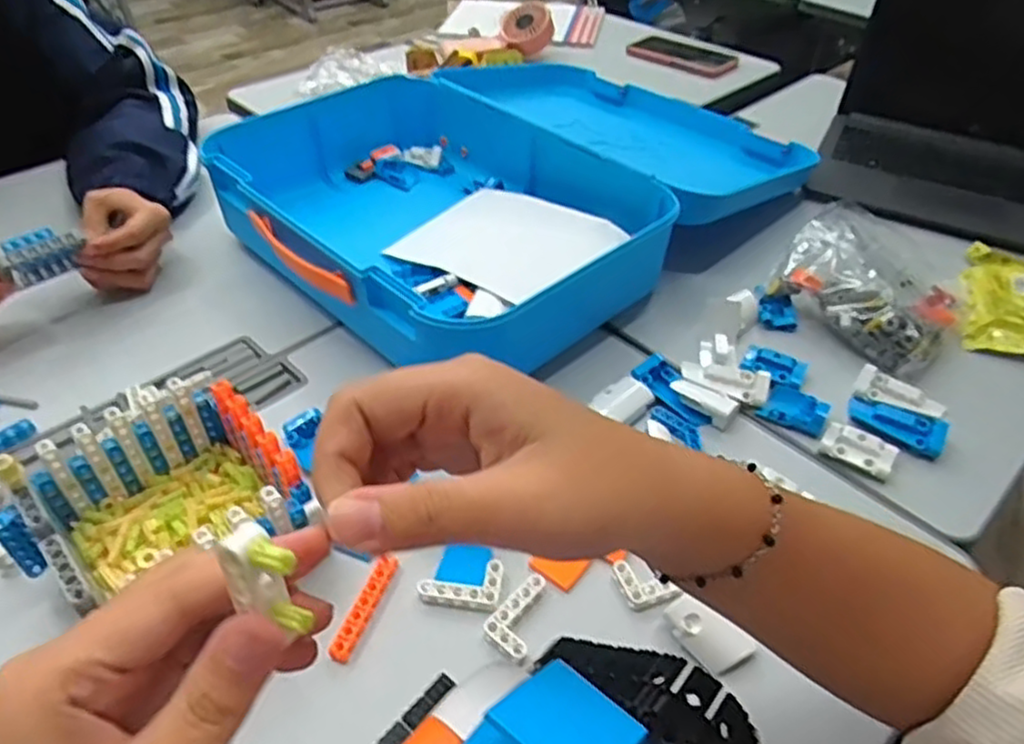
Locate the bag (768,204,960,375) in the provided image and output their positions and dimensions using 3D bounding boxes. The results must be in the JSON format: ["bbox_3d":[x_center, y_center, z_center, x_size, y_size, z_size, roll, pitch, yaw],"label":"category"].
[{"bbox_3d":[0.334,-0.088,0.651,0.145,0.053,0.159,30,50,27],"label":"bag"}]

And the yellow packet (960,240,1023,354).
[{"bbox_3d":[0.473,-0.067,0.669,0.085,0.025,0.153,15,45,14],"label":"yellow packet"}]

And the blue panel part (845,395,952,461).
[{"bbox_3d":[0.301,0.039,0.554,0.036,0.014,0.072,-32,52,-31],"label":"blue panel part"}]

